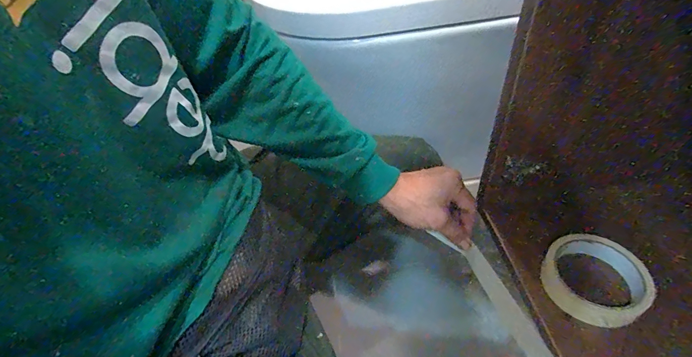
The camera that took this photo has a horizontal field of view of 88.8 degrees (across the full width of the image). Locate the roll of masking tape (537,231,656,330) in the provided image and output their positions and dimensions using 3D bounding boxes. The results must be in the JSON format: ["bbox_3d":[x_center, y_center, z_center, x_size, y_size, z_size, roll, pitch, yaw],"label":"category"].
[{"bbox_3d":[0.261,0.107,0.377,0.089,0.033,0.096,-4,46,4],"label":"roll of masking tape"}]

